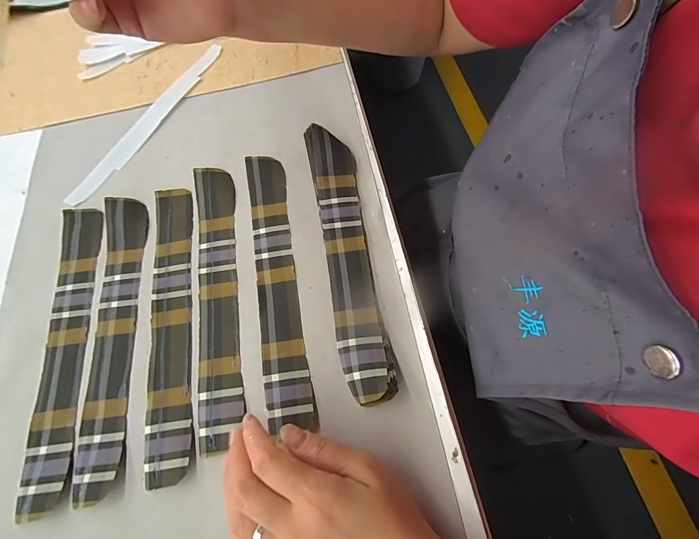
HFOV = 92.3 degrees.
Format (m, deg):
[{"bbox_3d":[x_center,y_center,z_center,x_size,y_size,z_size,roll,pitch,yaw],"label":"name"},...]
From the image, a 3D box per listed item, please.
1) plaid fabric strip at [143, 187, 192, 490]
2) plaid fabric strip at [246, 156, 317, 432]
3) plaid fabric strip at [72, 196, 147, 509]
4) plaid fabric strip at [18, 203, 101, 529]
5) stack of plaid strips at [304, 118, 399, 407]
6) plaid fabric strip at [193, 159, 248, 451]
[{"bbox_3d":[-0.158,0.038,0.294,0.036,0.010,0.258,-11,68,-2],"label":"plaid fabric strip"},{"bbox_3d":[-0.066,0.004,0.302,0.037,0.011,0.252,-11,68,-2],"label":"plaid fabric strip"},{"bbox_3d":[-0.205,0.048,0.289,0.036,0.010,0.255,-9,68,-1],"label":"plaid fabric strip"},{"bbox_3d":[-0.246,0.057,0.288,0.035,0.009,0.257,-9,68,-1],"label":"plaid fabric strip"},{"bbox_3d":[-0.003,-0.019,0.295,0.040,0.022,0.253,-10,68,-1],"label":"stack of plaid strips"},{"bbox_3d":[-0.118,0.017,0.299,0.036,0.009,0.255,-10,68,-1],"label":"plaid fabric strip"}]

